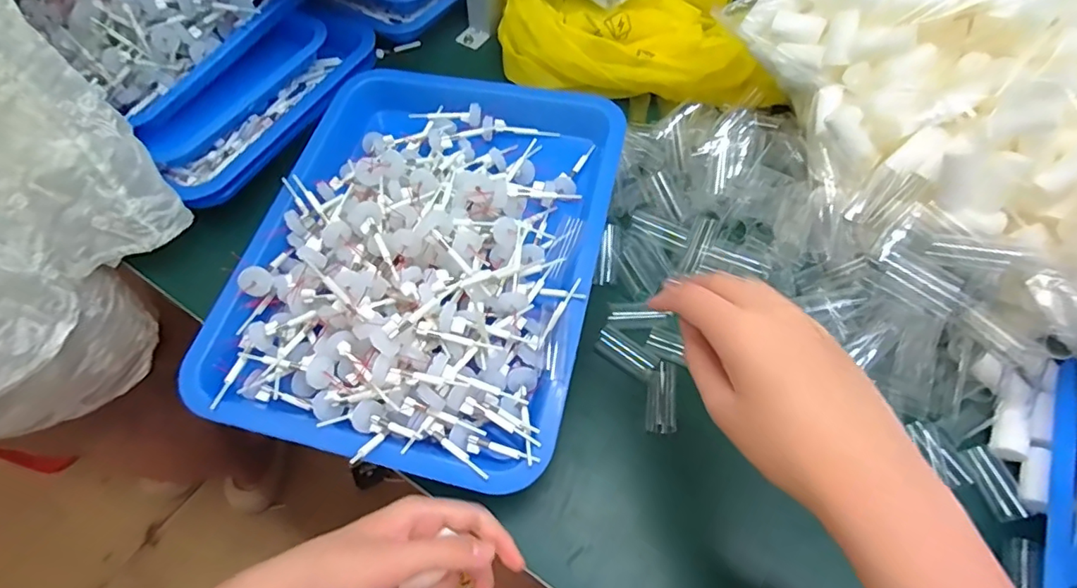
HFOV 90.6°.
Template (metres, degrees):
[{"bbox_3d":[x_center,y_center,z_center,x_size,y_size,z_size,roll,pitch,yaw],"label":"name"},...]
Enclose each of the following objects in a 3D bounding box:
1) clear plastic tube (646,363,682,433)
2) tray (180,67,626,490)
[{"bbox_3d":[0.092,0.078,0.395,0.021,0.017,0.051,9,62,6],"label":"clear plastic tube"},{"bbox_3d":[-0.083,-0.046,0.405,0.259,0.066,0.331,11,62,8],"label":"tray"}]

